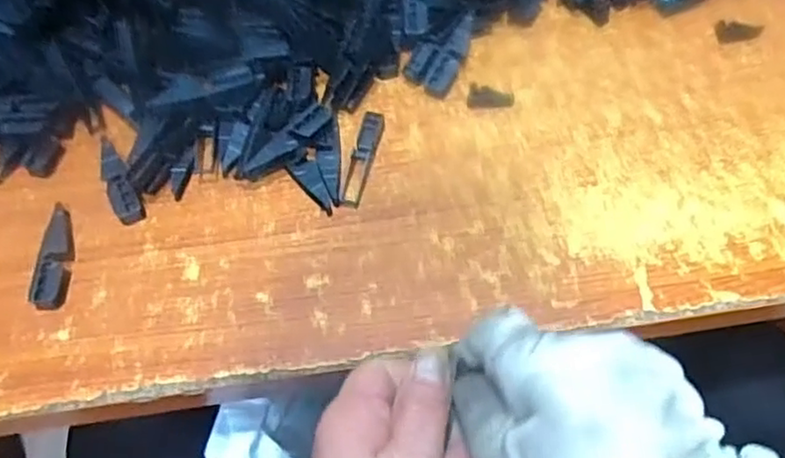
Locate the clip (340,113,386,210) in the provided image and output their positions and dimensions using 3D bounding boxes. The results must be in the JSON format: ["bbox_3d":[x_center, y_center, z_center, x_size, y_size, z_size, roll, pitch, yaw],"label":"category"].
[{"bbox_3d":[-0.019,-0.045,0.431,0.014,0.014,0.067,12,61,9],"label":"clip"}]

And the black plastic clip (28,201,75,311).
[{"bbox_3d":[-0.197,0.014,0.402,0.016,0.017,0.068,0,60,2],"label":"black plastic clip"}]

